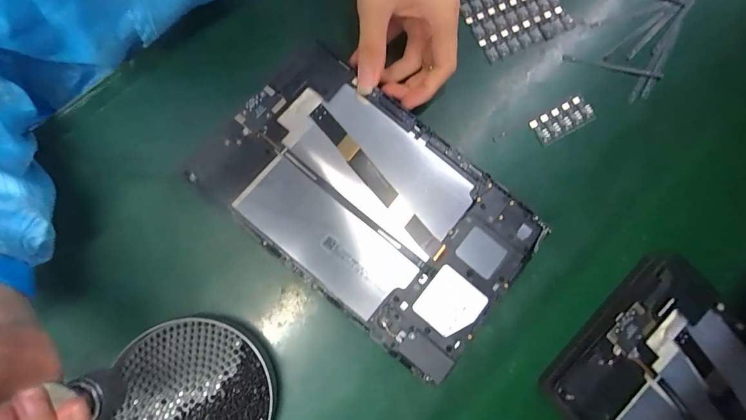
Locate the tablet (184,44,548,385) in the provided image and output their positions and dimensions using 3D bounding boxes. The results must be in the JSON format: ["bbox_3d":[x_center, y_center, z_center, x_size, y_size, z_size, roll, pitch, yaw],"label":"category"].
[{"bbox_3d":[-0.002,-0.006,0.281,0.235,0.016,0.146,39,80,4],"label":"tablet"}]

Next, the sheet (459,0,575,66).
[{"bbox_3d":[0.132,-0.202,0.352,0.094,0.010,0.104,-23,78,-5],"label":"sheet"}]

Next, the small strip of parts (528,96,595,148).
[{"bbox_3d":[0.169,-0.081,0.324,0.054,0.005,0.026,-28,79,-6],"label":"small strip of parts"}]

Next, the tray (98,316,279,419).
[{"bbox_3d":[-0.127,0.138,0.261,0.112,0.023,0.113,0,77,0],"label":"tray"}]

